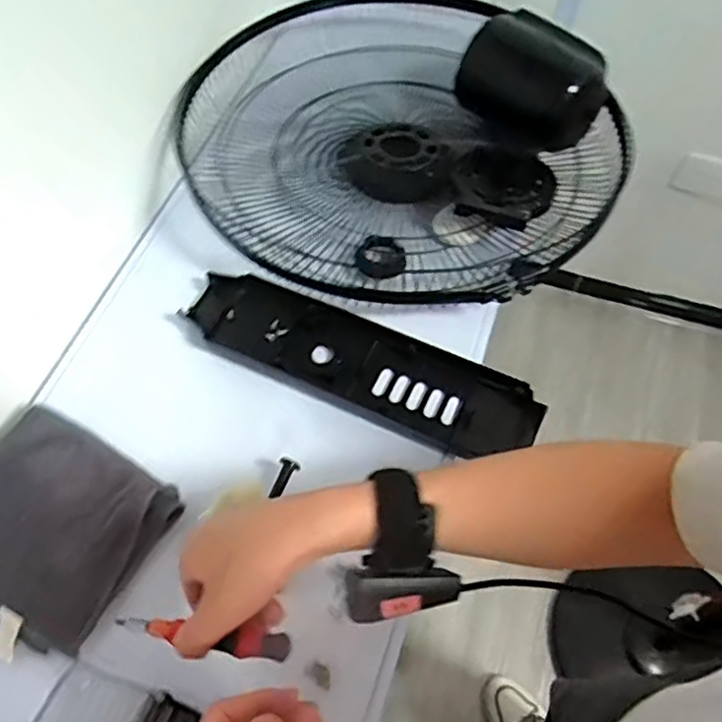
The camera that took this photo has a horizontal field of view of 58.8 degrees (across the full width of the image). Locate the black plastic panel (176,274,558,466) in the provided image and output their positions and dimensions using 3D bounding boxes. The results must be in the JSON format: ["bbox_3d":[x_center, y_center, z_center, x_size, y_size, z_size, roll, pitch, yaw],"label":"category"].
[{"bbox_3d":[-0.003,0.011,0.629,0.361,0.044,0.093,23,62,14],"label":"black plastic panel"}]

